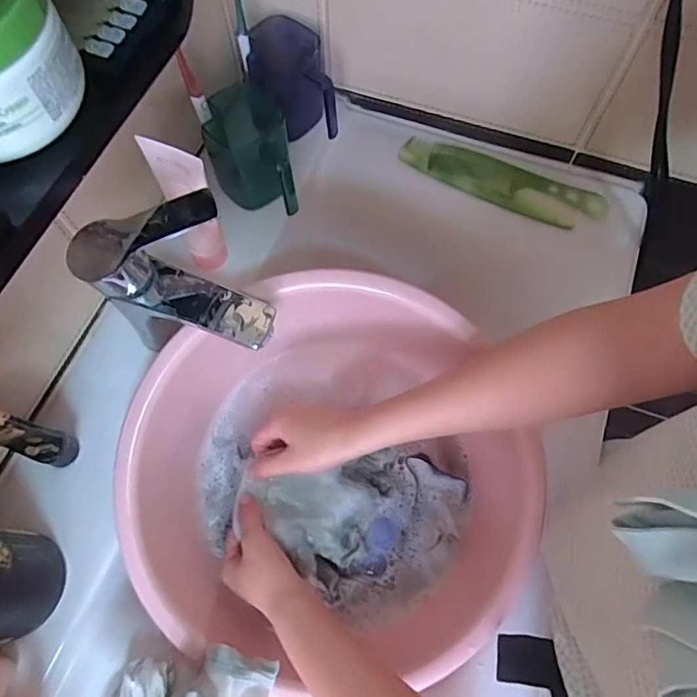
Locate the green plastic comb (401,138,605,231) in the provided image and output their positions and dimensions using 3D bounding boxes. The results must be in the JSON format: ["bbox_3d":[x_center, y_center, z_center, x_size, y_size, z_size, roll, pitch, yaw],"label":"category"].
[{"bbox_3d":[0.177,-0.195,0.610,0.238,0.012,0.065,23,69,10],"label":"green plastic comb"}]

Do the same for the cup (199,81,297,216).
[{"bbox_3d":[-0.102,-0.198,0.545,0.079,0.088,0.109,-18,68,-7],"label":"cup"}]

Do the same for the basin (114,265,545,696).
[{"bbox_3d":[0.000,0.111,0.458,0.291,0.162,0.310,0,67,0],"label":"basin"}]

